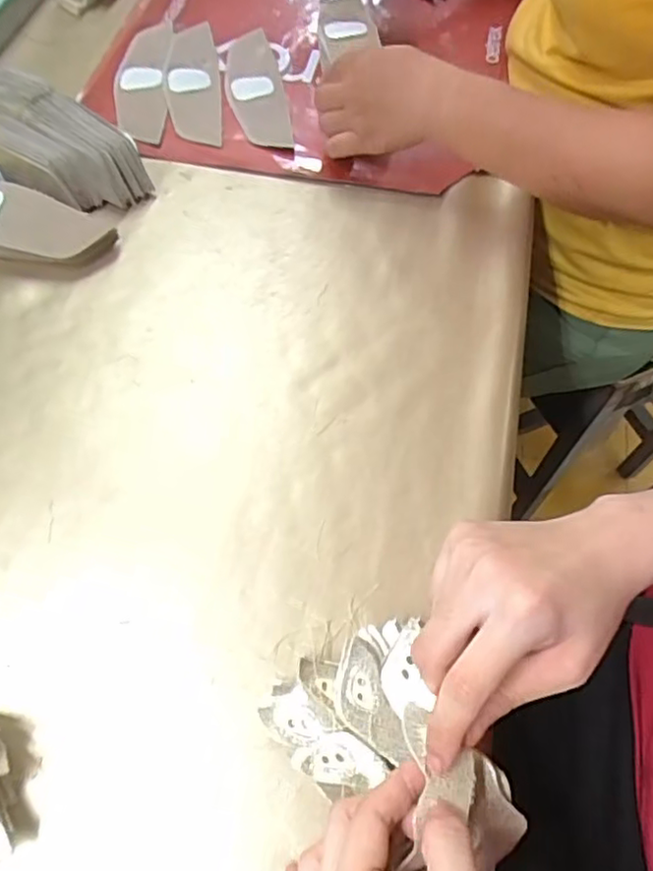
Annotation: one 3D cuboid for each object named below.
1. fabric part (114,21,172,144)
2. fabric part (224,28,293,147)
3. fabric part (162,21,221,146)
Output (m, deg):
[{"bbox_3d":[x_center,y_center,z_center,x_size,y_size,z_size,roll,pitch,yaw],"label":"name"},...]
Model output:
[{"bbox_3d":[-0.179,-0.347,0.620,0.050,0.012,0.185,-4,61,-3],"label":"fabric part"},{"bbox_3d":[-0.068,-0.334,0.615,0.055,0.011,0.170,-7,62,-4],"label":"fabric part"},{"bbox_3d":[-0.130,-0.343,0.620,0.051,0.007,0.179,-4,65,-7],"label":"fabric part"}]

